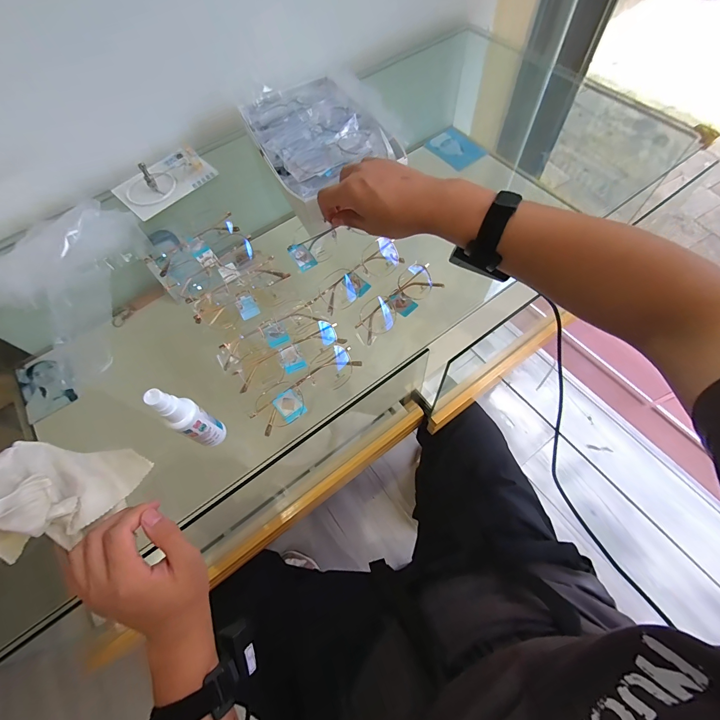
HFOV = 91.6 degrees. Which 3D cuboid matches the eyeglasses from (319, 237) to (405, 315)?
[{"bbox_3d":[-0.001,-0.111,0.460,0.118,0.041,0.042,-34,67,-13],"label":"eyeglasses"}]

